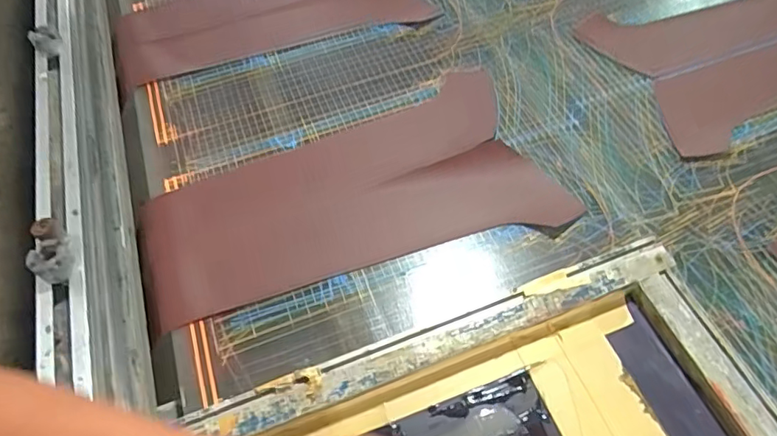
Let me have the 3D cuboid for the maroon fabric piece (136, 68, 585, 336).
[{"bbox_3d":[-0.059,-0.032,0.632,0.470,0.026,0.247,-18,60,-7],"label":"maroon fabric piece"}]

